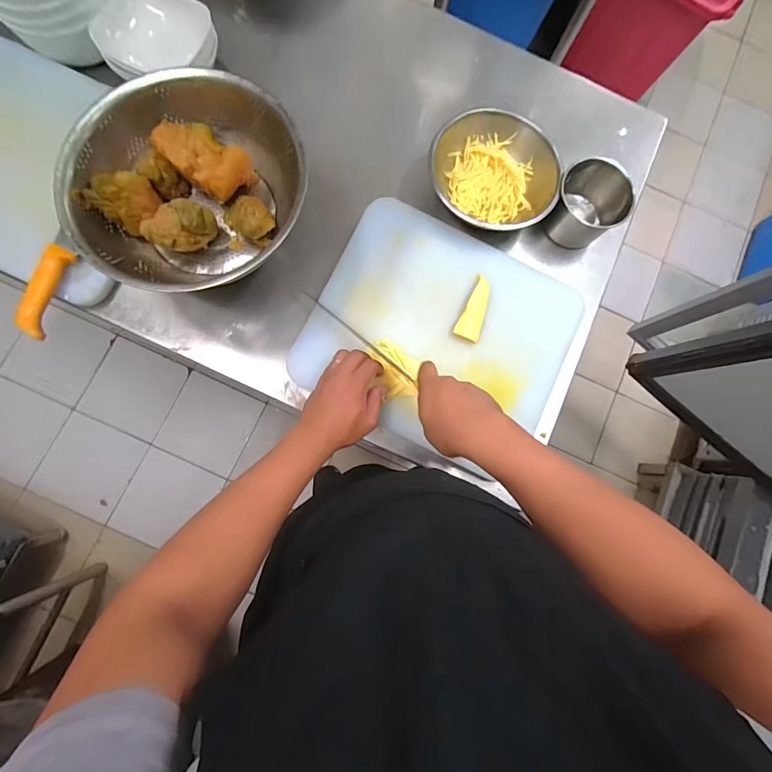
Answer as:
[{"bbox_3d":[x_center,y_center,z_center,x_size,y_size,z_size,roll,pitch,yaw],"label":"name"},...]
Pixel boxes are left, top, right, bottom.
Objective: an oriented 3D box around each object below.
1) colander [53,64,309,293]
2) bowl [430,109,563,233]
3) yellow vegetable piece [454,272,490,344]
[{"bbox_3d":[-0.275,-0.281,0.530,0.286,0.097,0.241,-36,86,-8],"label":"colander"},{"bbox_3d":[0.180,-0.356,0.640,0.209,0.078,0.170,10,82,-2],"label":"bowl"},{"bbox_3d":[0.145,-0.120,0.621,0.040,0.014,0.099,25,81,0],"label":"yellow vegetable piece"}]

